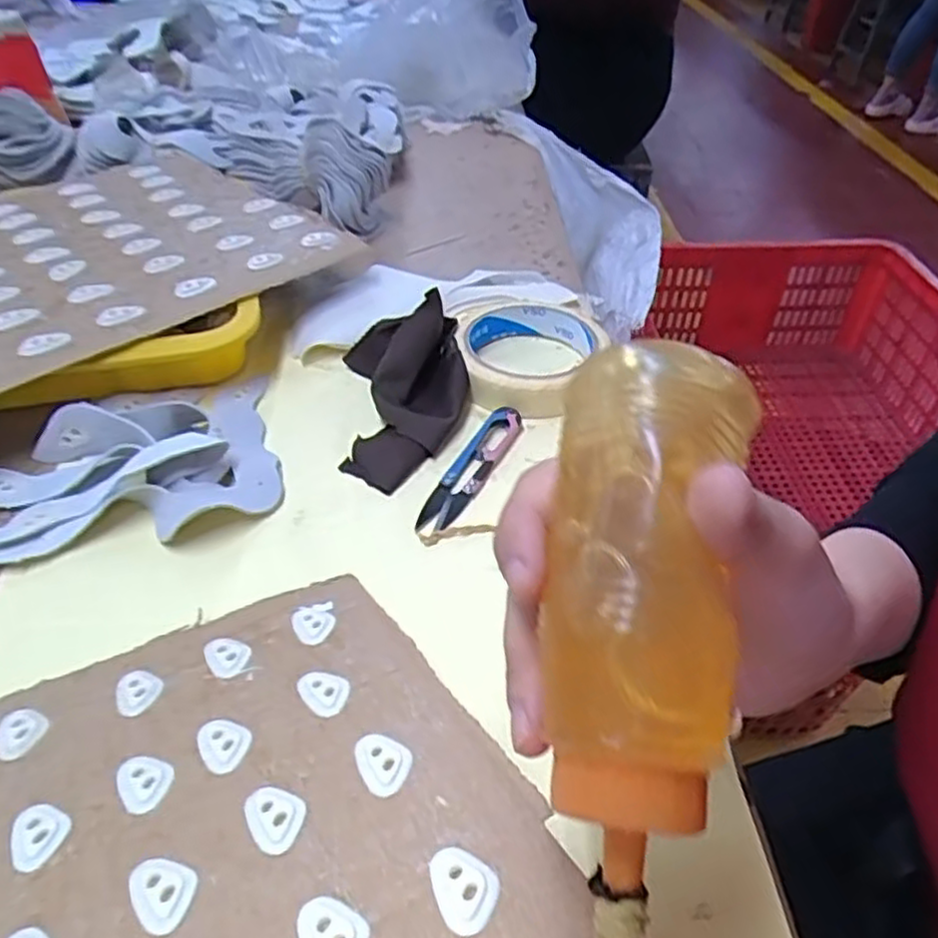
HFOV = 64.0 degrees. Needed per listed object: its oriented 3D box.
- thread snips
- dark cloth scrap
[{"bbox_3d":[0.000,0.000,0.407,0.022,0.015,0.099,18,44,20],"label":"thread snips"},{"bbox_3d":[-0.040,-0.047,0.441,0.076,0.047,0.139,2,55,2],"label":"dark cloth scrap"}]

